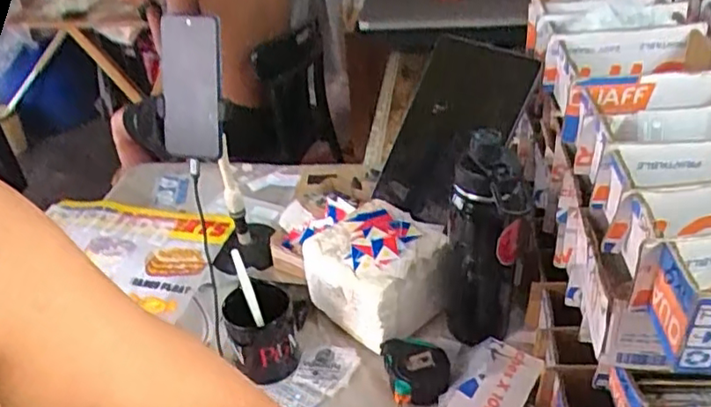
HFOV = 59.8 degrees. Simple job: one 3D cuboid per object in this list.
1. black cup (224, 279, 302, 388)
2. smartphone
[{"bbox_3d":[-0.115,0.156,0.752,0.075,0.098,0.075,-3,36,2],"label":"black cup"},{"bbox_3d":[-0.197,-0.134,0.737,0.082,0.165,0.017,9,21,18],"label":"smartphone"}]

